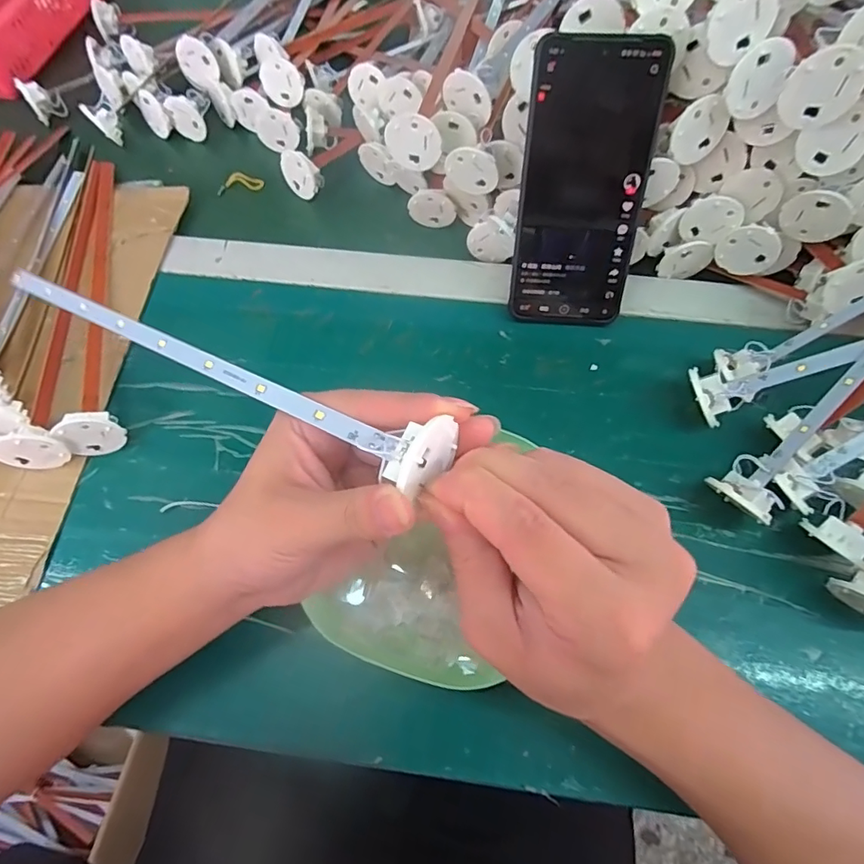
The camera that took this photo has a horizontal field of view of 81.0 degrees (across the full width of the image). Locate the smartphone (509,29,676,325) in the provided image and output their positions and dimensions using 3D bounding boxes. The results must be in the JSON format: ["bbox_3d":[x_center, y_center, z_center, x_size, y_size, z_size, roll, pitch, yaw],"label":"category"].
[{"bbox_3d":[0.096,-0.150,0.322,0.077,0.163,0.005,5,30,3],"label":"smartphone"}]

